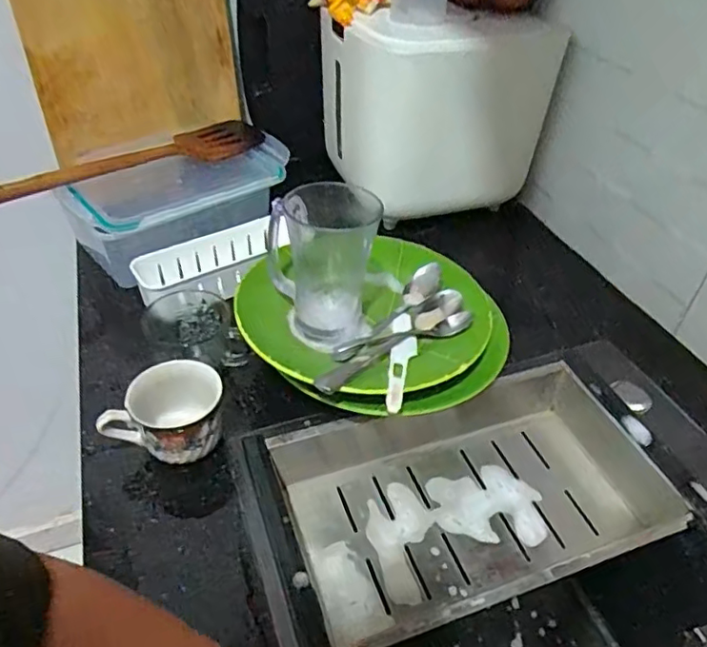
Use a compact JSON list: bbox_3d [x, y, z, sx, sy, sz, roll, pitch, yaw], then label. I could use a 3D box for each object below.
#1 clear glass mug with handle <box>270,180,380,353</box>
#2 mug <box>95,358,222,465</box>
[{"bbox_3d":[-0.023,-0.058,0.534,0.090,0.122,0.096,2,41,-2],"label":"clear glass mug with handle"},{"bbox_3d":[-0.162,0.082,0.507,0.095,0.064,0.070,-6,42,-11],"label":"mug"}]

